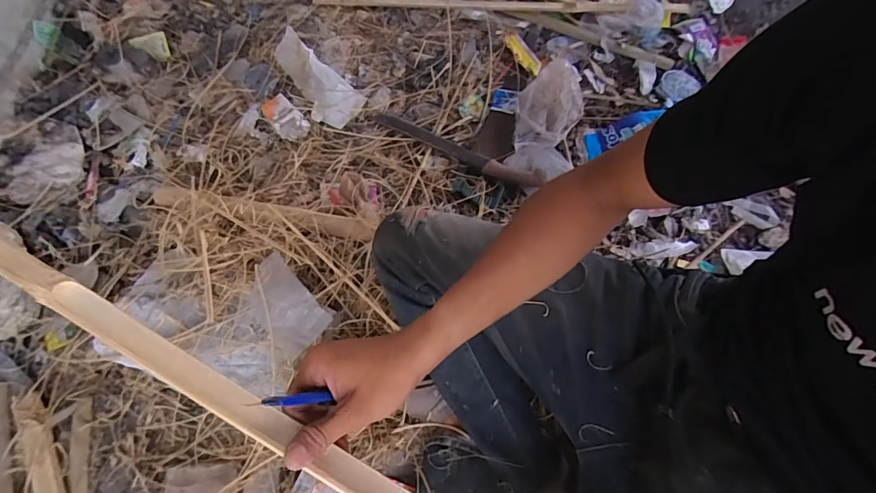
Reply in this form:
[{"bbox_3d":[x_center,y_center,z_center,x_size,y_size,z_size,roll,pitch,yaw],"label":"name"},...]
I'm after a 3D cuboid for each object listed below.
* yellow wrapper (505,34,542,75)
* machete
[{"bbox_3d":[0.198,-0.453,1.036,0.038,0.011,0.141,-24,66,-7],"label":"yellow wrapper"},{"bbox_3d":[0.035,-0.206,0.937,0.386,0.016,0.047,25,69,14],"label":"machete"}]

